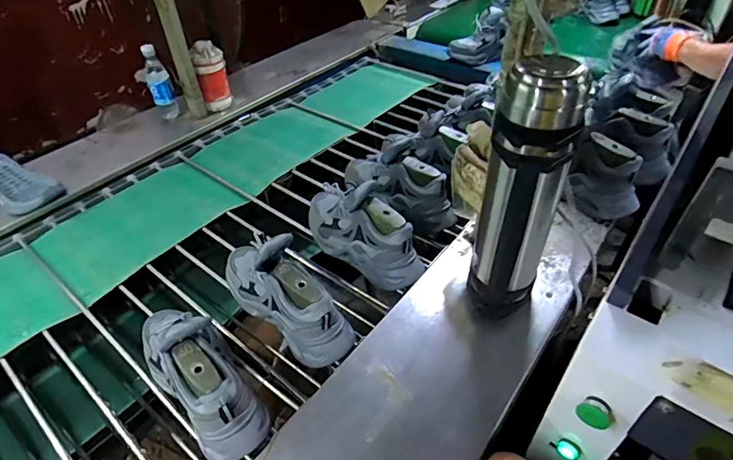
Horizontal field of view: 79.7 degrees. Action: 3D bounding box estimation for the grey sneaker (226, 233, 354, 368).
[{"bbox_3d":[-0.147,0.093,0.748,0.286,0.146,0.095,34,55,30],"label":"grey sneaker"}]

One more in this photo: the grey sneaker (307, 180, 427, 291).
[{"bbox_3d":[-0.017,-0.010,0.862,0.289,0.148,0.091,32,54,29],"label":"grey sneaker"}]

